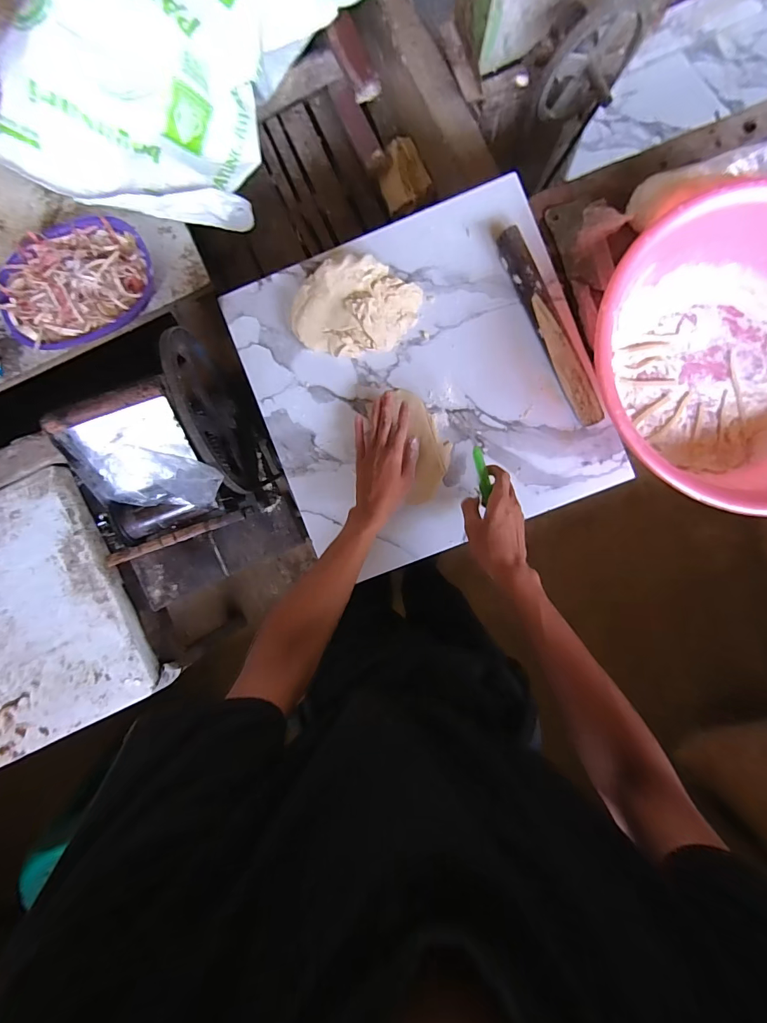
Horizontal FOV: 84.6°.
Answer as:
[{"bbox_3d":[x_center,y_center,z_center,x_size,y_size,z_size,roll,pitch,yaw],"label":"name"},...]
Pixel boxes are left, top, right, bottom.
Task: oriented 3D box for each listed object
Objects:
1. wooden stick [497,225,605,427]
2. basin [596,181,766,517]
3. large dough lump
[{"bbox_3d":[0.246,-0.270,0.624,0.033,0.034,0.303,-25,90,0],"label":"wooden stick"},{"bbox_3d":[0.501,-0.218,0.589,0.415,0.145,0.382,0,90,0],"label":"basin"},{"bbox_3d":[-0.039,-0.302,0.622,0.193,0.055,0.128,-7,90,0],"label":"large dough lump"}]

